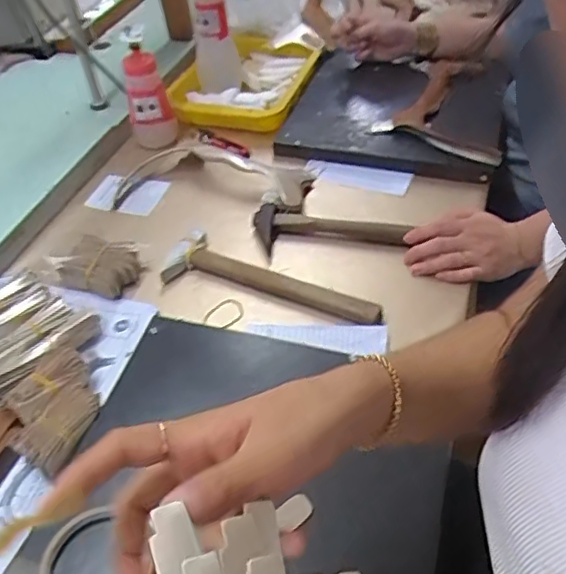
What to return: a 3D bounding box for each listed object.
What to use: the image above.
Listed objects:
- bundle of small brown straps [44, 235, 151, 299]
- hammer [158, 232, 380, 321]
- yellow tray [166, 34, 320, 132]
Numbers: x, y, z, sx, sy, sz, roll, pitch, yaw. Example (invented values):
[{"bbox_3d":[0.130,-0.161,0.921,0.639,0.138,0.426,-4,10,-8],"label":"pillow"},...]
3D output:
[{"bbox_3d":[-0.210,-0.031,0.680,0.091,0.029,0.069,16,49,19],"label":"bundle of small brown straps"},{"bbox_3d":[-0.009,-0.009,0.657,0.240,0.021,0.069,12,48,16],"label":"hammer"},{"bbox_3d":[-0.068,-0.340,0.951,0.201,0.040,0.246,12,48,16],"label":"yellow tray"}]

